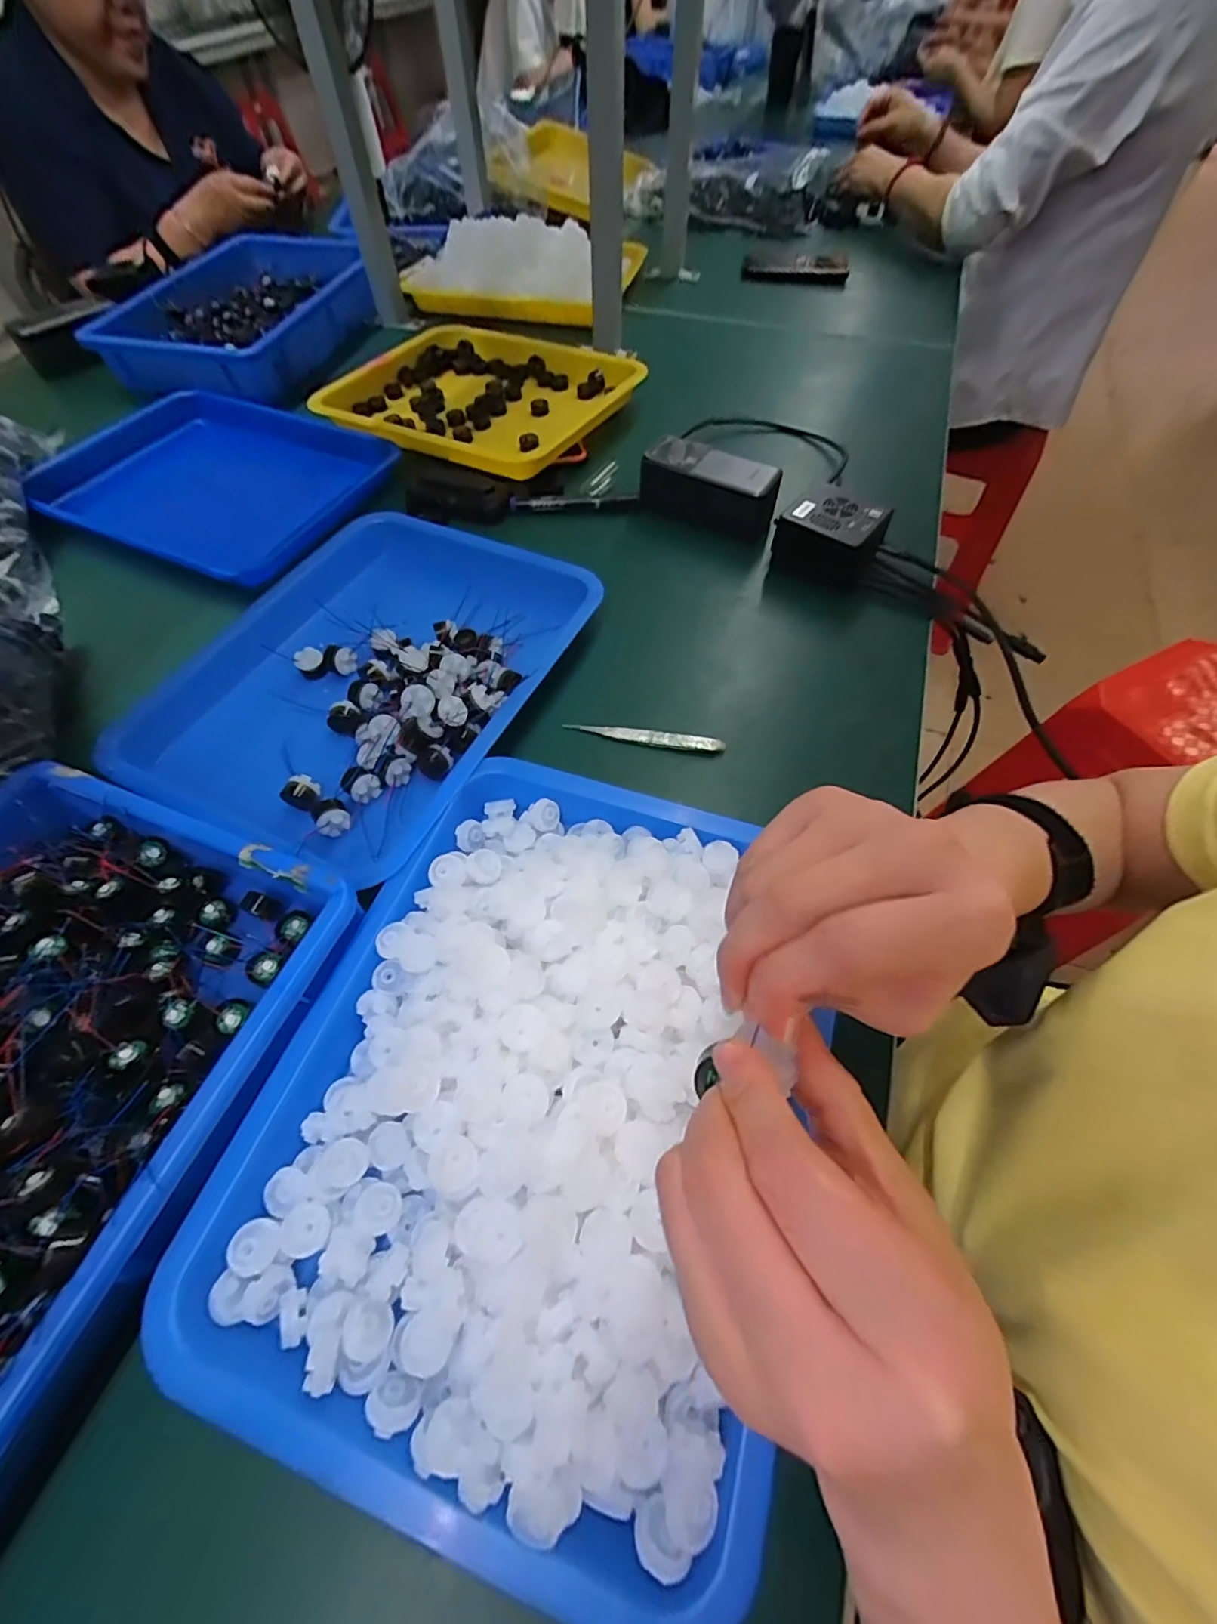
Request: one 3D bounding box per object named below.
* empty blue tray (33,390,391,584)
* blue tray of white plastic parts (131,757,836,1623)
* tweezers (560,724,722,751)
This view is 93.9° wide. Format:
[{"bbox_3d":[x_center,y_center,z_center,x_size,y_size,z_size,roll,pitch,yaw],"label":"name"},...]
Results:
[{"bbox_3d":[-0.398,-0.340,0.584,0.295,0.050,0.246,25,62,14],"label":"empty blue tray"},{"bbox_3d":[-0.037,0.118,0.284,0.248,0.053,0.321,15,60,9],"label":"blue tray of white plastic parts"},{"bbox_3d":[0.027,-0.057,0.424,0.117,0.007,0.012,8,59,5],"label":"tweezers"}]

